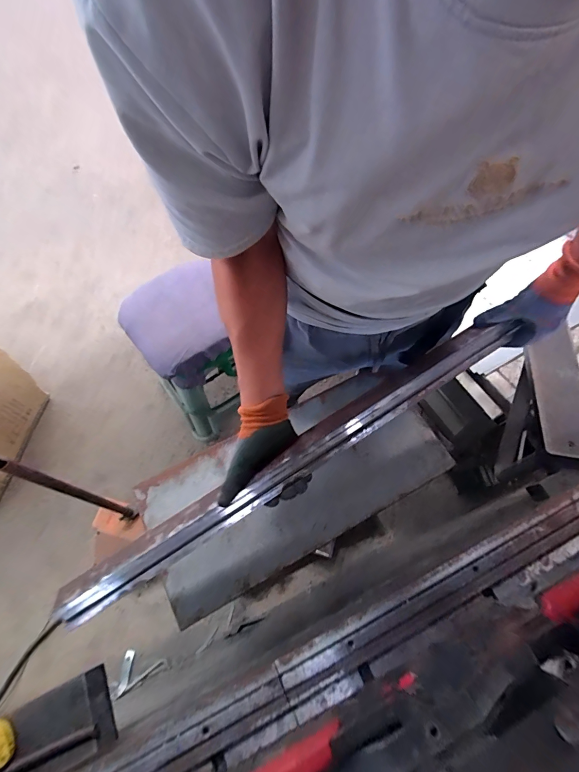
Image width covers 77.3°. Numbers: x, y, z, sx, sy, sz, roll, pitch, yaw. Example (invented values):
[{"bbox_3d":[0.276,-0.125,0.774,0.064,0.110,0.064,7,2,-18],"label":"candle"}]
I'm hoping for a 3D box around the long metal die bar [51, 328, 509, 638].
[{"bbox_3d":[0.024,0.100,0.534,0.743,0.030,0.053,-32,68,-9],"label":"long metal die bar"}]

